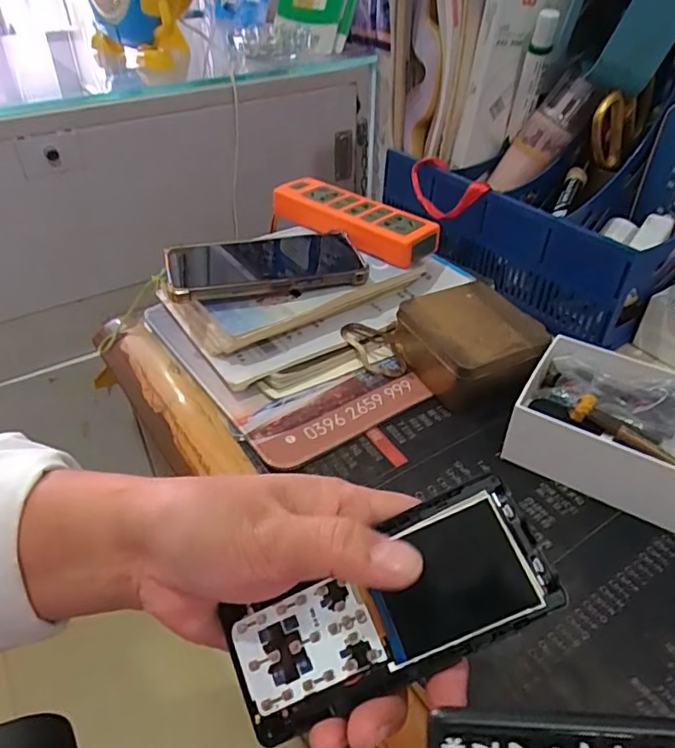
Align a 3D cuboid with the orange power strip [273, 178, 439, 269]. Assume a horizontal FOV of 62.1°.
[{"bbox_3d":[0.011,-0.153,0.557,0.179,0.035,0.052,26,47,28],"label":"orange power strip"}]

